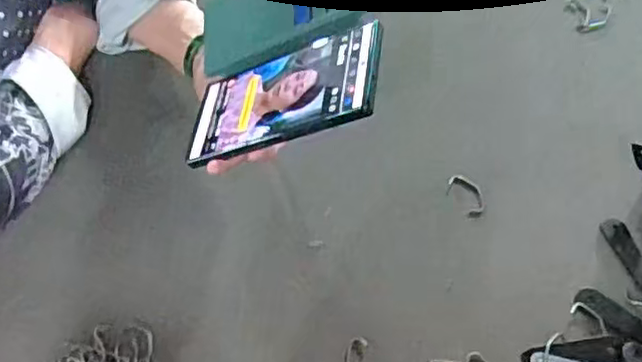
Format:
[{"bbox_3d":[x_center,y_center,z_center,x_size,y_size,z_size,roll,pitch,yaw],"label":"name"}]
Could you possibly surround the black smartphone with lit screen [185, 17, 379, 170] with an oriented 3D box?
[{"bbox_3d":[-0.030,-0.061,0.483,0.162,0.011,0.083,-15,53,33],"label":"black smartphone with lit screen"}]

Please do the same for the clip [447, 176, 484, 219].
[{"bbox_3d":[0.121,0.012,0.543,0.023,0.010,0.038,-33,65,-15],"label":"clip"}]

